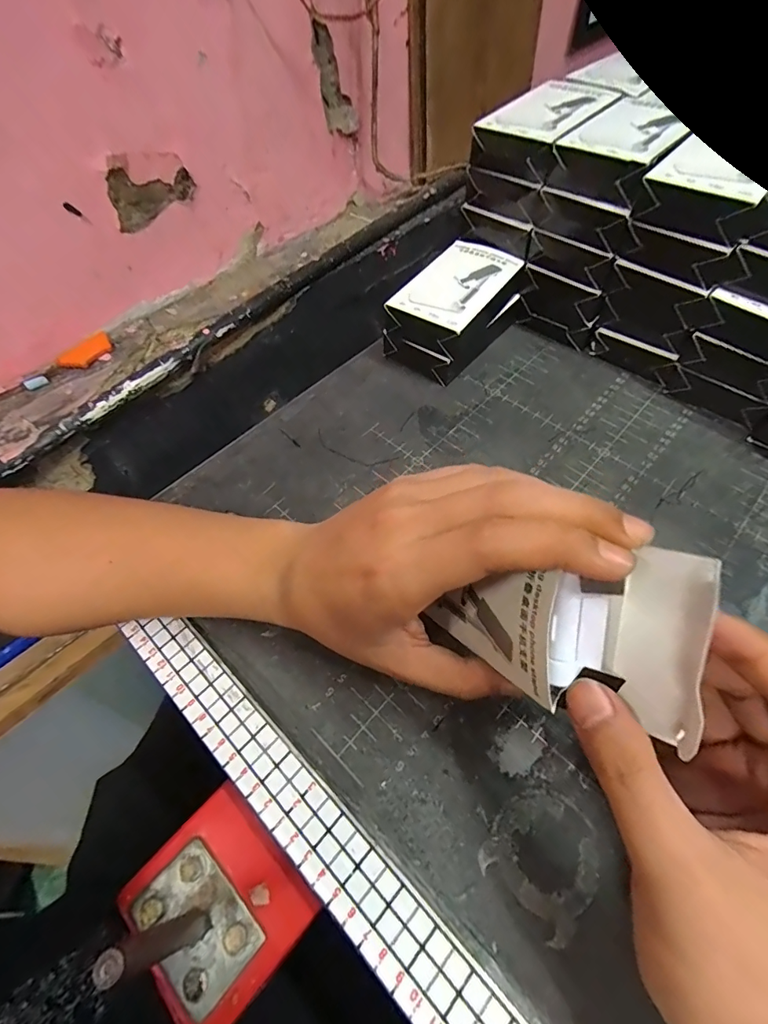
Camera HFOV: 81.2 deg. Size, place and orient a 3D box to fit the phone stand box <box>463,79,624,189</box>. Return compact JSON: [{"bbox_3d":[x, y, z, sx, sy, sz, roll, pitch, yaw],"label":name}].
[{"bbox_3d":[0.132,-0.313,0.366,0.068,0.031,0.113,36,65,23],"label":"phone stand box"}]

